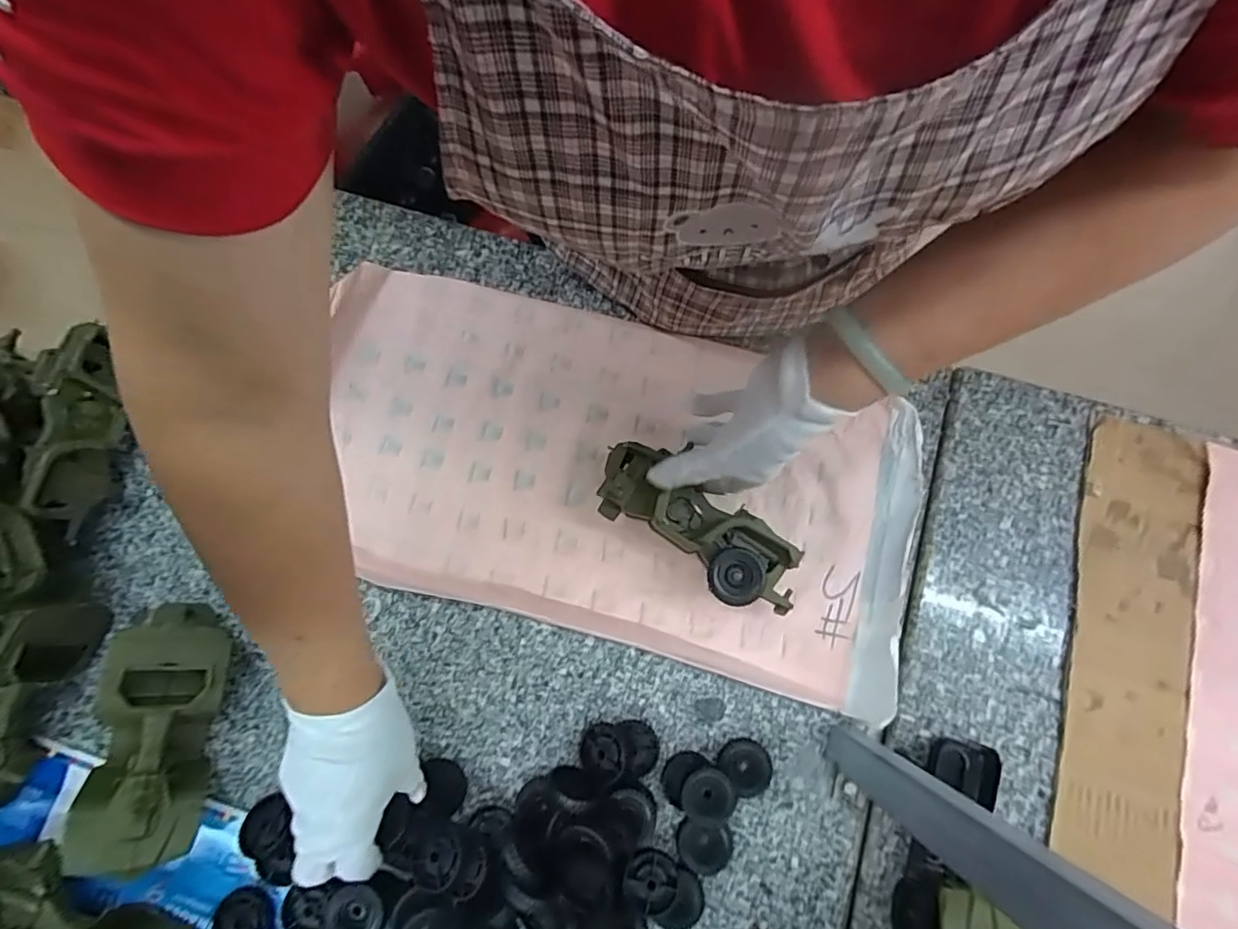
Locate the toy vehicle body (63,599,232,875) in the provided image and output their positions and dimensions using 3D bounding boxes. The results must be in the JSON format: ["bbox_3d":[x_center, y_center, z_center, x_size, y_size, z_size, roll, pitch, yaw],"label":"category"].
[{"bbox_3d":[-0.354,0.207,0.442,0.071,0.081,0.180,5,79,1],"label":"toy vehicle body"}]

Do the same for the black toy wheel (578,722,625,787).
[{"bbox_3d":[-0.013,0.236,0.463,0.039,0.016,0.042,-18,67,19],"label":"black toy wheel"}]

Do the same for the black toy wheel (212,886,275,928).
[{"bbox_3d":[-0.293,0.358,0.447,0.049,0.015,0.043,-18,79,-3],"label":"black toy wheel"}]

